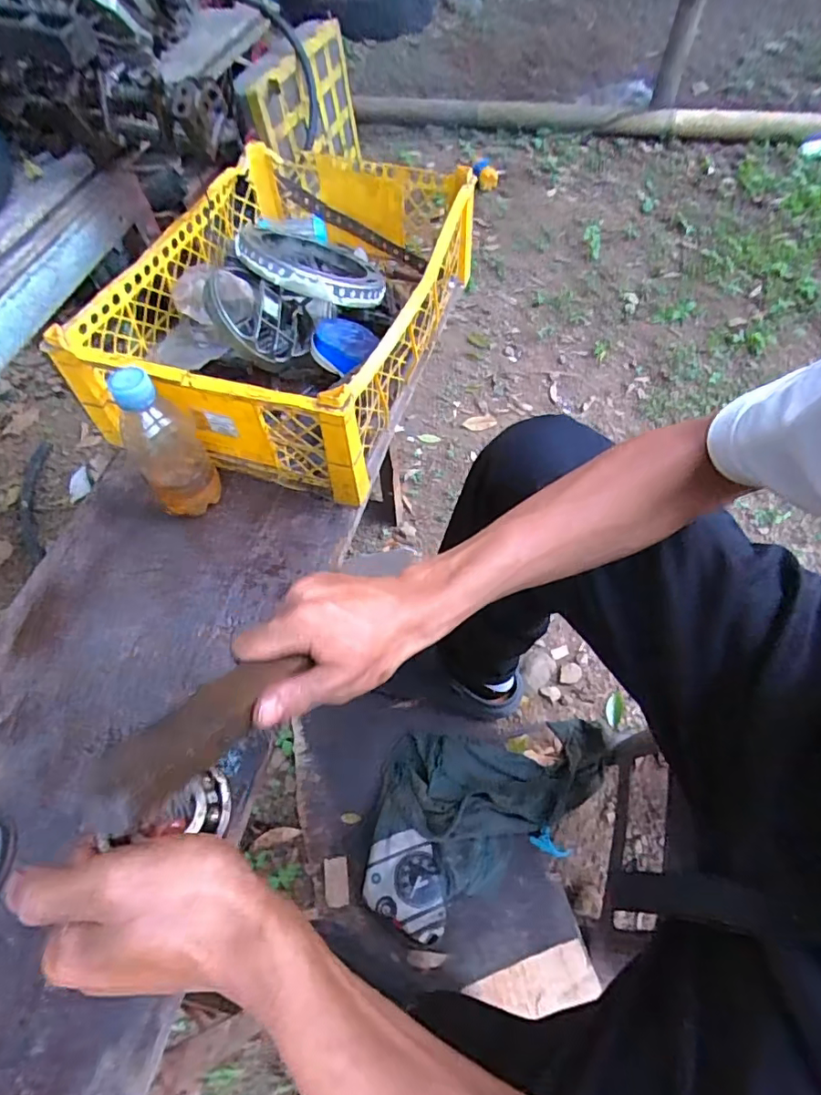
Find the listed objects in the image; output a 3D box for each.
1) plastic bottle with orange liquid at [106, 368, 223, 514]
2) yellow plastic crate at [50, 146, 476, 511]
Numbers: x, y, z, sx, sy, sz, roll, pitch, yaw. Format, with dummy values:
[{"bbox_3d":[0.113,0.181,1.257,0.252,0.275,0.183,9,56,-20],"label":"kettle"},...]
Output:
[{"bbox_3d":[-0.237,-0.102,0.509,0.064,0.164,0.056,-30,62,-16],"label":"plastic bottle with orange liquid"},{"bbox_3d":[-0.134,-0.290,0.652,0.322,0.146,0.488,17,59,11],"label":"yellow plastic crate"}]

